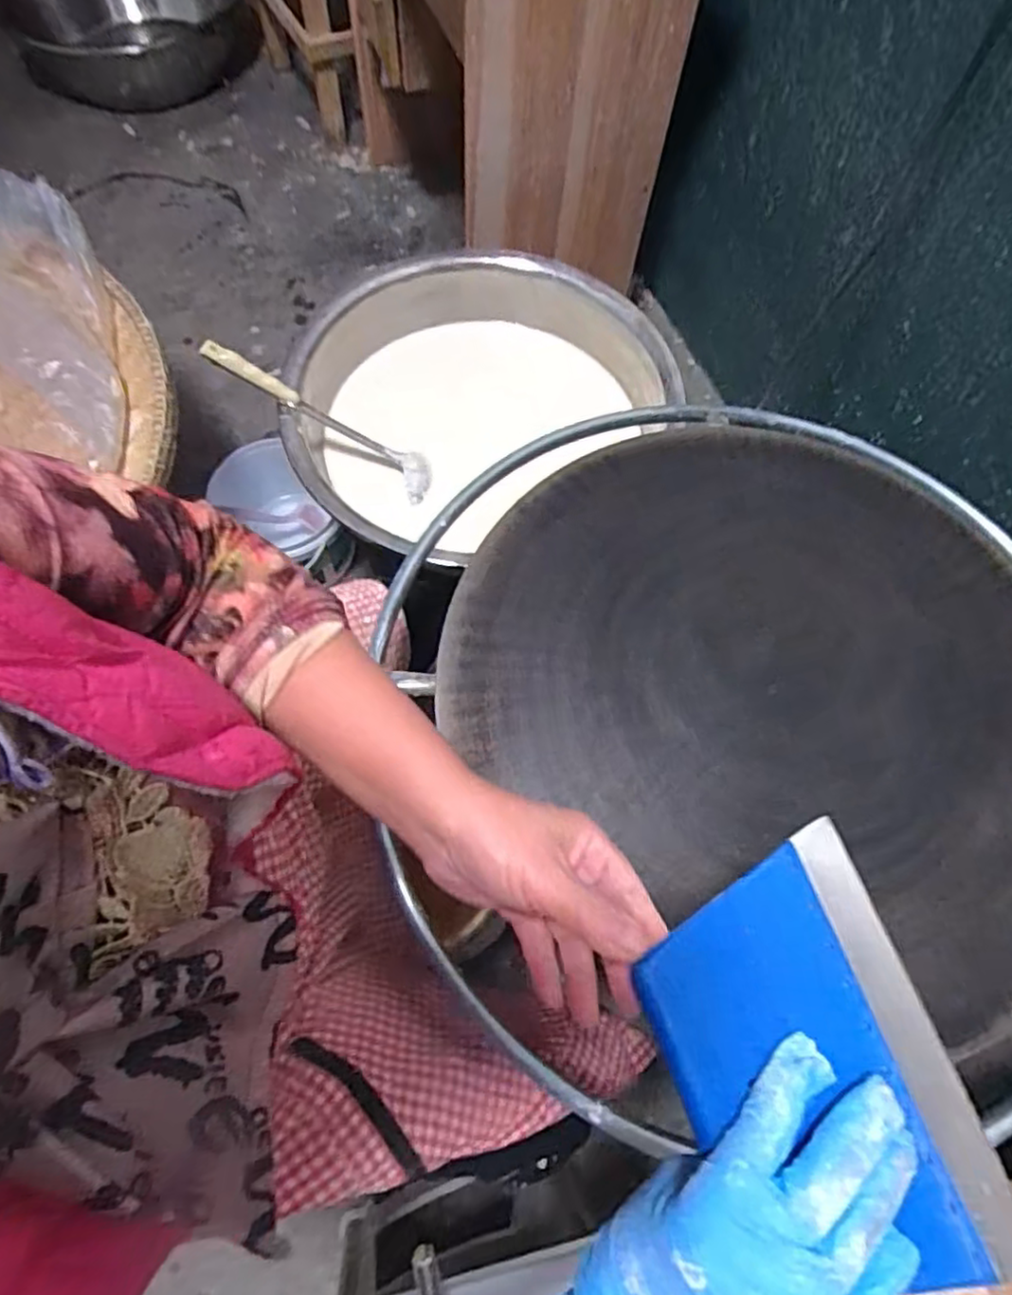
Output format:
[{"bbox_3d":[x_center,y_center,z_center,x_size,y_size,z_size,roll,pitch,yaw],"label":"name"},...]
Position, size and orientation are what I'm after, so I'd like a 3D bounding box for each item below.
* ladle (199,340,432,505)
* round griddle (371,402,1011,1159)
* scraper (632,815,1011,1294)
[{"bbox_3d":[-0.252,-0.311,0.922,0.334,0.043,0.070,29,67,-19],"label":"ladle"},{"bbox_3d":[0.239,0.038,0.612,0.668,0.067,0.659,1,68,-2],"label":"round griddle"},{"bbox_3d":[0.143,0.195,0.304,0.120,0.015,0.185,-21,70,-10],"label":"scraper"}]

